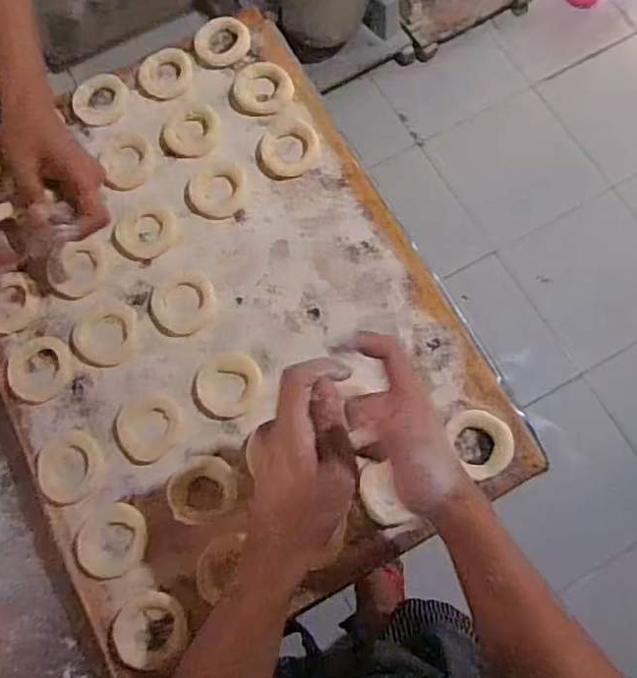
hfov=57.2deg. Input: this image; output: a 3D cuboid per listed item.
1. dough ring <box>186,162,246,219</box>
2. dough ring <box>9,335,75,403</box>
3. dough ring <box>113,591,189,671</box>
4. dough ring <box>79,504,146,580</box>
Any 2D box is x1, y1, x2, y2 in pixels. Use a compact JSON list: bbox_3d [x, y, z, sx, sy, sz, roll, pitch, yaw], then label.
[{"bbox_3d":[-0.107,-0.157,0.614,0.058,0.007,0.061,-1,74,2],"label":"dough ring"},{"bbox_3d":[-0.270,0.029,0.565,0.060,0.005,0.063,-1,74,2],"label":"dough ring"},{"bbox_3d":[-0.142,0.249,0.499,0.059,0.007,0.060,-1,74,2],"label":"dough ring"},{"bbox_3d":[-0.184,0.178,0.521,0.060,0.006,0.061,-1,74,2],"label":"dough ring"}]

